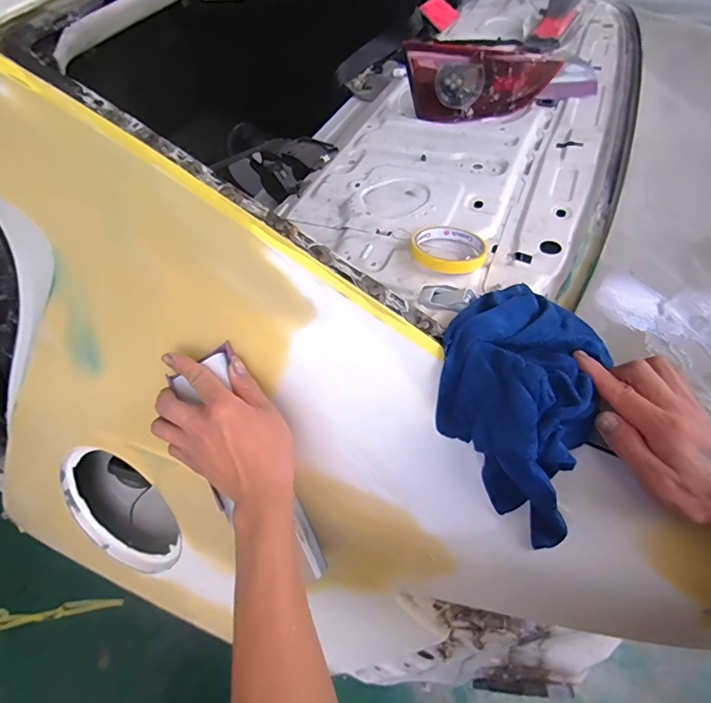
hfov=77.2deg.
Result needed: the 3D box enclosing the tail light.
[{"bbox_3d":[0.213,-0.459,0.738,0.247,0.103,0.073,-13,51,-5],"label":"tail light"}]

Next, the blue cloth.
[{"bbox_3d":[0.147,0.034,0.410,0.136,0.100,0.198,18,55,19],"label":"blue cloth"}]

